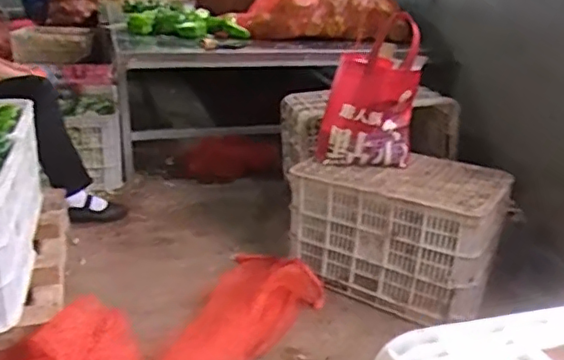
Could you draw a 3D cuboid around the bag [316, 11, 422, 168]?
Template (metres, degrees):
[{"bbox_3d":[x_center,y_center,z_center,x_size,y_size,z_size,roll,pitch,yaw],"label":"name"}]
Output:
[{"bbox_3d":[0.231,-0.228,1.548,0.234,0.374,0.099,9,22,15],"label":"bag"}]

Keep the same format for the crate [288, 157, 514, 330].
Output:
[{"bbox_3d":[0.307,0.124,1.580,0.511,0.290,0.334,16,25,31],"label":"crate"}]

